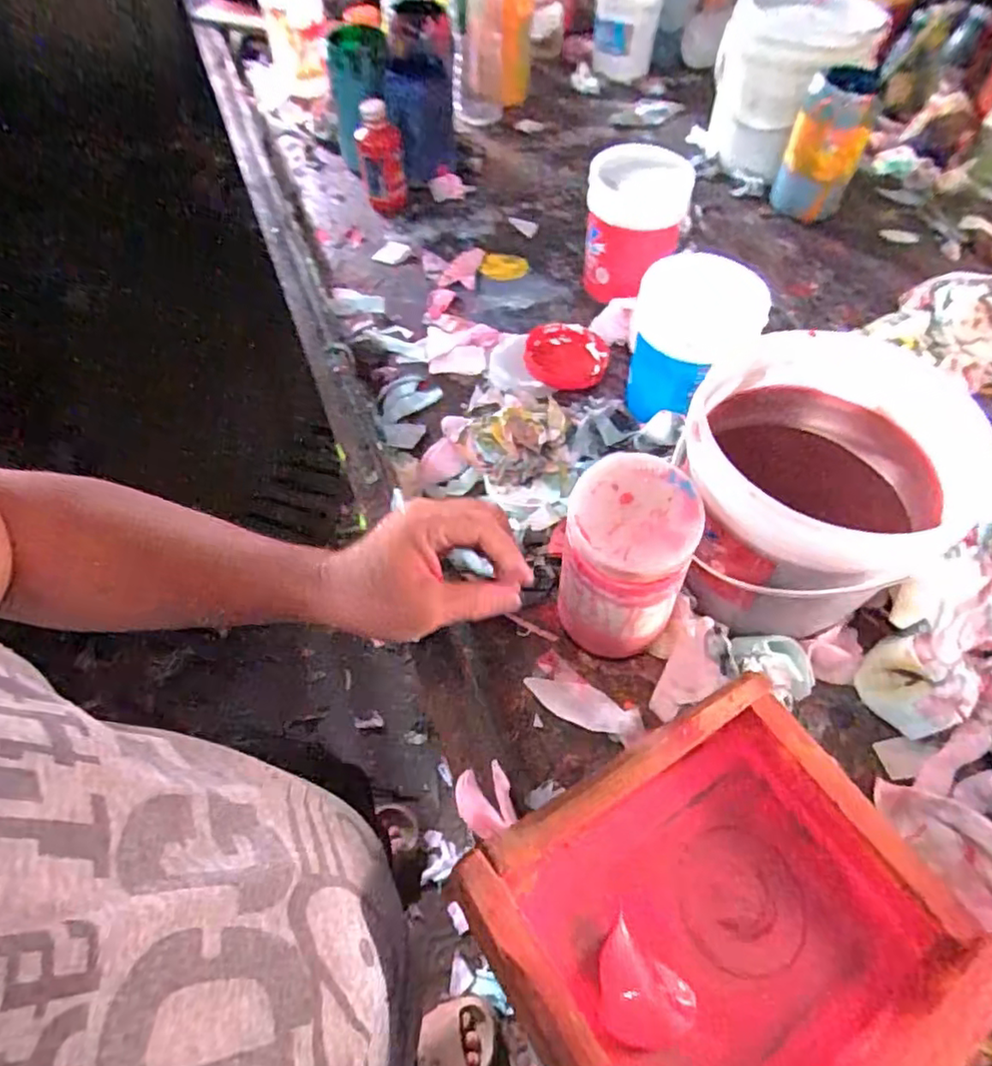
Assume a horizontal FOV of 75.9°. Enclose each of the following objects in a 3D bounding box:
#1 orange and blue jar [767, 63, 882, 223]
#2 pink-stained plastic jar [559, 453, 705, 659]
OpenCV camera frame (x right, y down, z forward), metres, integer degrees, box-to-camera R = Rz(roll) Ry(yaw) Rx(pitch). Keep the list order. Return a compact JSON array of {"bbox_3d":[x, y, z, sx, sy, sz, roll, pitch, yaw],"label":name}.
[{"bbox_3d":[0.461,-0.544,0.879,0.095,0.163,0.103,-1,55,1],"label":"orange and blue jar"},{"bbox_3d":[0.098,0.027,0.492,0.086,0.160,0.084,-1,55,1],"label":"pink-stained plastic jar"}]

